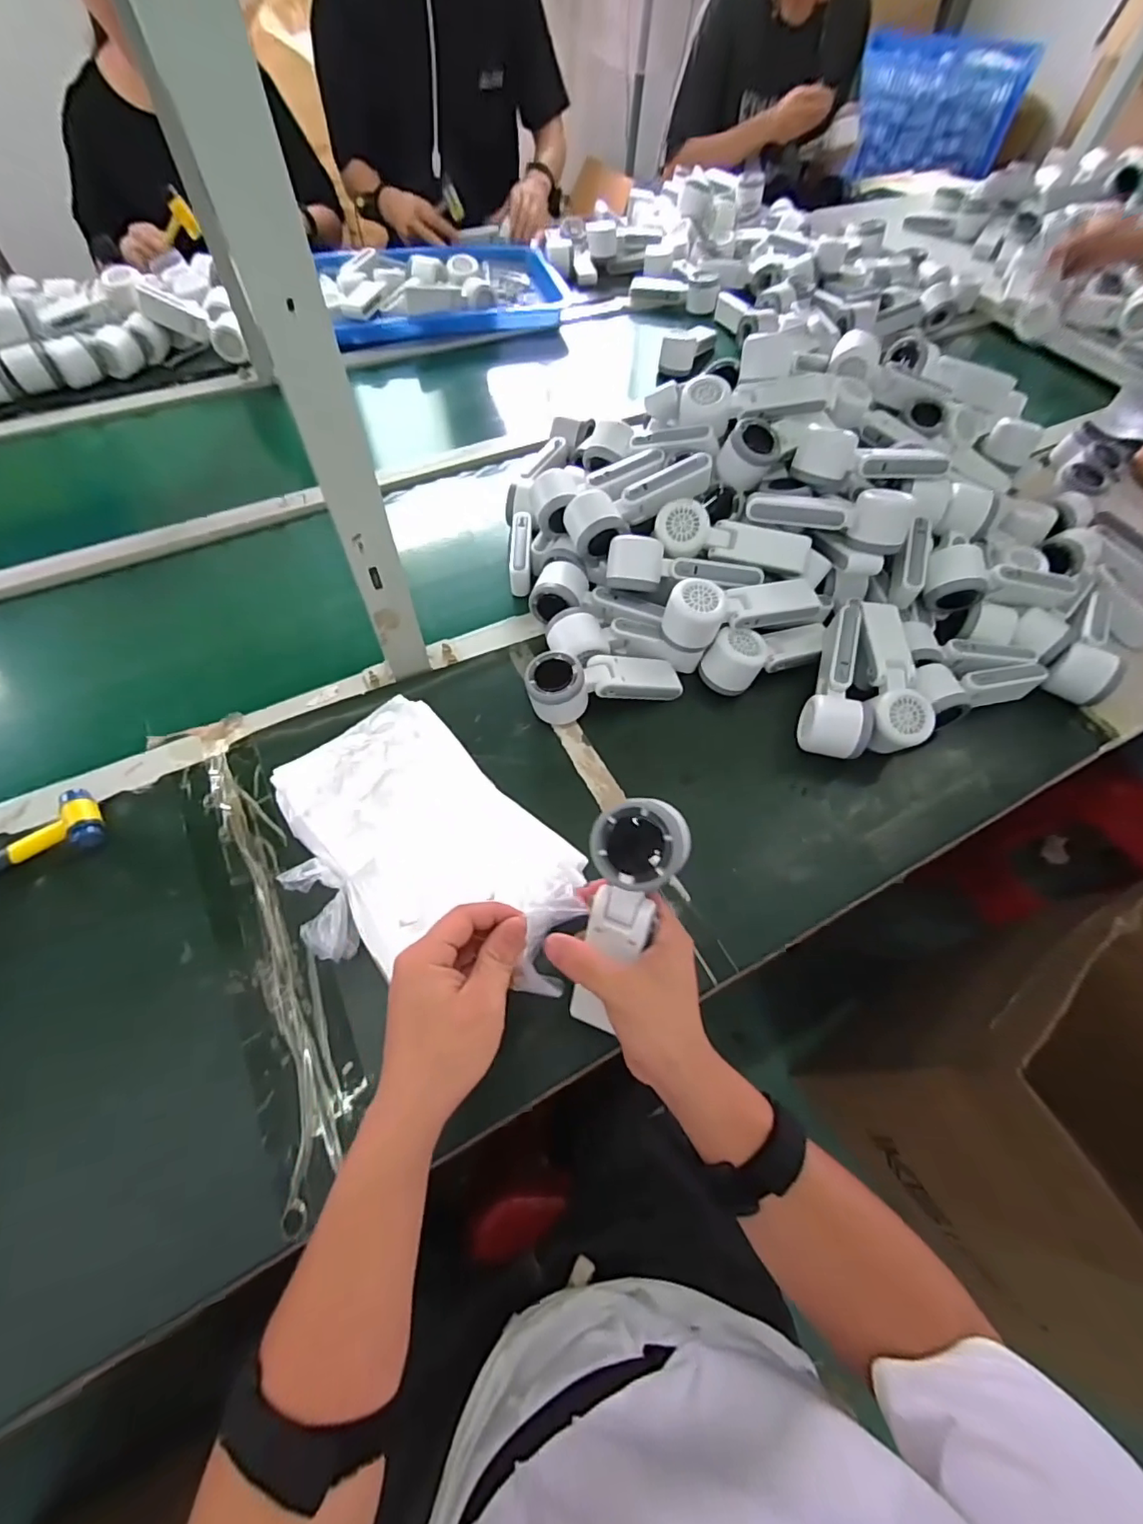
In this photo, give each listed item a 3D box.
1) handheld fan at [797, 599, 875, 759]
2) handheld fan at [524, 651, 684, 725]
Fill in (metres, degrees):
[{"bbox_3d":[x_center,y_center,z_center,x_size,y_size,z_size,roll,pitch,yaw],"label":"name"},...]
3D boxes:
[{"bbox_3d":[0.290,-0.088,0.597,0.063,0.064,0.193,22,61,10],"label":"handheld fan"},{"bbox_3d":[0.035,-0.085,0.580,0.163,0.058,0.056,-13,61,-10],"label":"handheld fan"}]

